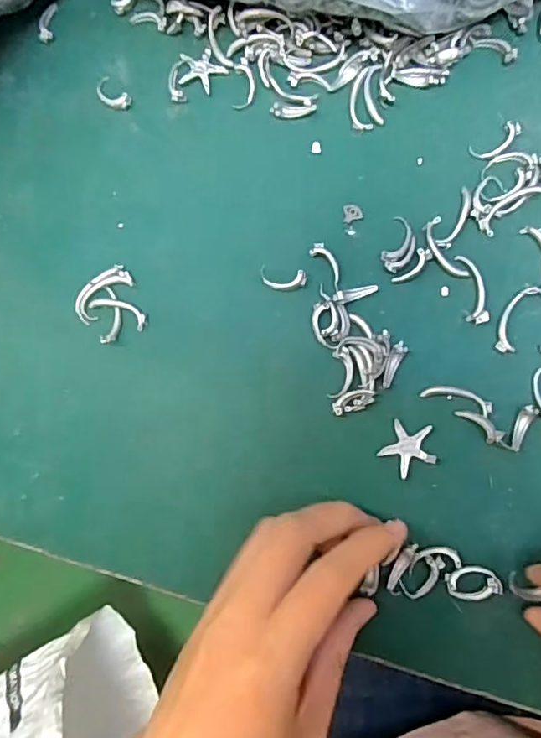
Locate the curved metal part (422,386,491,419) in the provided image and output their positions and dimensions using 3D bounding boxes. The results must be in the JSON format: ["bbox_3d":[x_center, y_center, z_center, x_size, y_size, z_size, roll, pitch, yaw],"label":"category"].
[{"bbox_3d":[0.082,0.013,0.241,0.030,0.004,0.008,19,88,9],"label":"curved metal part"}]

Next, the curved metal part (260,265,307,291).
[{"bbox_3d":[0.006,-0.042,0.256,0.022,0.004,0.010,8,86,8],"label":"curved metal part"}]

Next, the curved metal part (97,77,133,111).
[{"bbox_3d":[-0.080,-0.138,0.278,0.023,0.004,0.011,44,92,9],"label":"curved metal part"}]

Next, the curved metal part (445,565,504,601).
[{"bbox_3d":[0.086,0.090,0.232,0.022,0.004,0.015,-13,83,6],"label":"curved metal part"}]

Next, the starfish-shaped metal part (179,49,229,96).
[{"bbox_3d":[-0.036,-0.148,0.271,0.021,0.004,0.024,-45,81,2],"label":"starfish-shaped metal part"}]

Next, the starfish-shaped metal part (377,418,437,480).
[{"bbox_3d":[0.062,0.035,0.241,0.022,0.004,0.025,29,89,9],"label":"starfish-shaped metal part"}]

